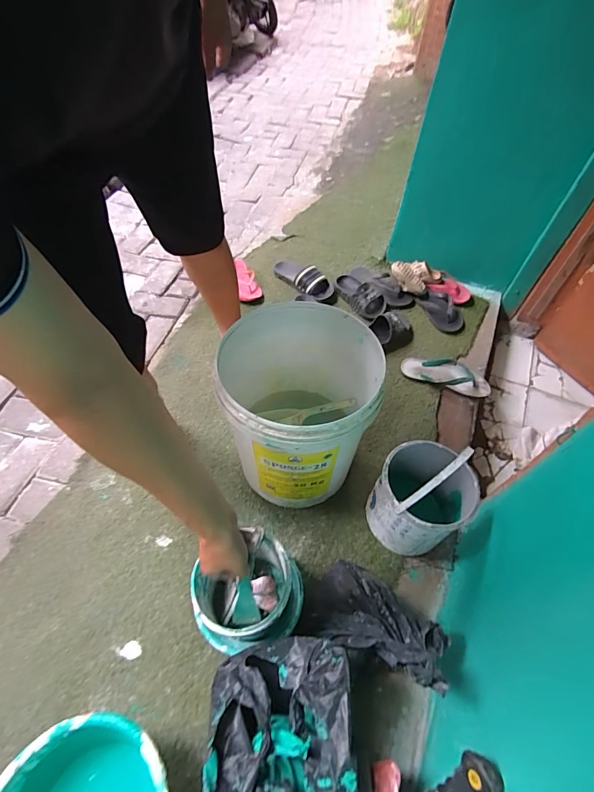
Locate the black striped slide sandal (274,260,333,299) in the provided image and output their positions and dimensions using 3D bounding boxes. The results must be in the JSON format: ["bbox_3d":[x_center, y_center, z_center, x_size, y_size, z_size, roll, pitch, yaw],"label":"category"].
[{"bbox_3d":[0.020,-0.430,1.388,0.103,0.087,0.231,-37,64,-25],"label":"black striped slide sandal"}]

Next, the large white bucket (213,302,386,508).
[{"bbox_3d":[0.005,0.032,0.836,0.300,0.358,0.322,0,54,0],"label":"large white bucket"}]

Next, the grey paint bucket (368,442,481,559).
[{"bbox_3d":[0.252,0.193,0.771,0.175,0.290,0.175,1,54,-2],"label":"grey paint bucket"}]

